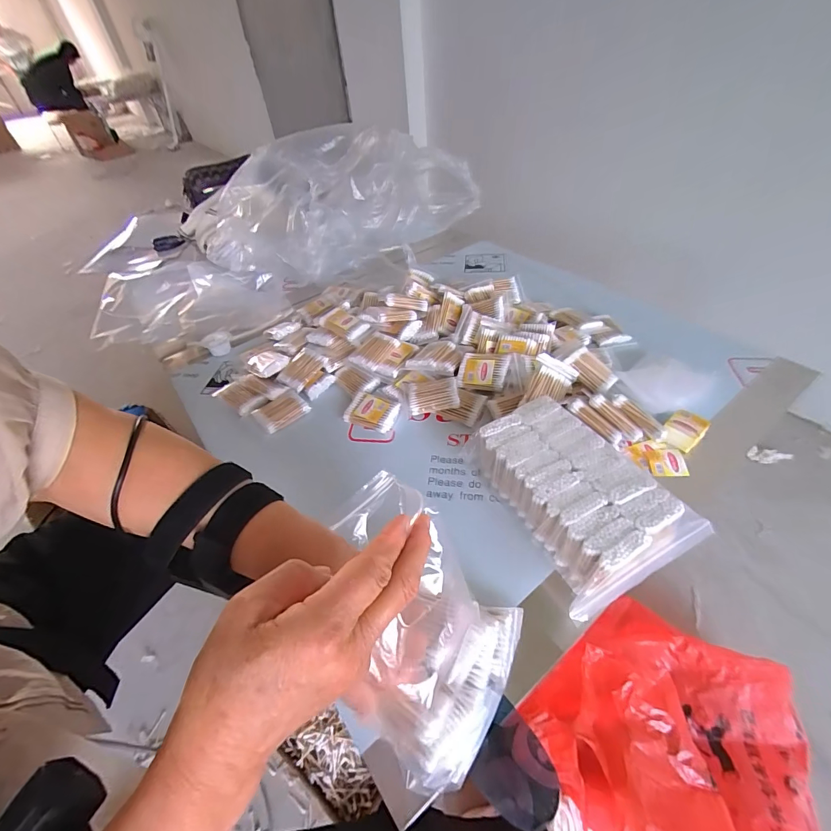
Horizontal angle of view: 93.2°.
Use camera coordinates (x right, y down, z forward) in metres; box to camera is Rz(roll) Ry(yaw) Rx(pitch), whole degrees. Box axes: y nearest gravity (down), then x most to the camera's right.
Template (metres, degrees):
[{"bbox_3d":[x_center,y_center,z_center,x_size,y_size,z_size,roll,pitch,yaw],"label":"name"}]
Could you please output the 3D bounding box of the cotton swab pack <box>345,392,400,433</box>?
[{"bbox_3d":[-0.066,-0.007,0.600,0.076,0.016,0.056,13,48,18],"label":"cotton swab pack"}]

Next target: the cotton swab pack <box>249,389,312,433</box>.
[{"bbox_3d":[-0.212,-0.007,0.622,0.072,0.018,0.056,-37,53,-27],"label":"cotton swab pack"}]

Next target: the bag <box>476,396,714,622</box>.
[{"bbox_3d":[0.175,0.082,0.440,0.152,0.067,0.217,-23,48,-16],"label":"bag"}]

